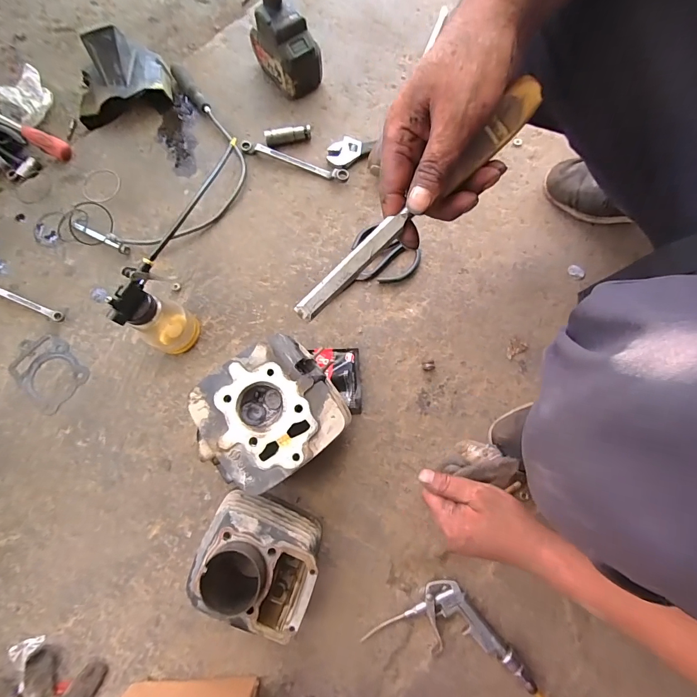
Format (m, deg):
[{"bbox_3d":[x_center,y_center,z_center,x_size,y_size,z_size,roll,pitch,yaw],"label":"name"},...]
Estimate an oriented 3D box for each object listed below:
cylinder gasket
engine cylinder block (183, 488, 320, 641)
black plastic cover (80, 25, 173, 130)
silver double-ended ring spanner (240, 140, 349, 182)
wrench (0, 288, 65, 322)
[{"bbox_3d":[-0.449,0.030,0.539,0.117,0.004,0.085,40,78,9],"label":"cylinder gasket"},{"bbox_3d":[-0.110,0.259,0.443,0.145,0.090,0.127,20,79,5],"label":"engine cylinder block"},{"bbox_3d":[-0.400,-0.470,0.622,0.167,0.064,0.118,-12,78,-2],"label":"black plastic cover"},{"bbox_3d":[-0.092,-0.315,0.598,0.194,0.016,0.019,21,79,6],"label":"silver double-ended ring spanner"},{"bbox_3d":[-0.505,-0.074,0.558,0.142,0.006,0.014,23,79,6],"label":"wrench"}]

